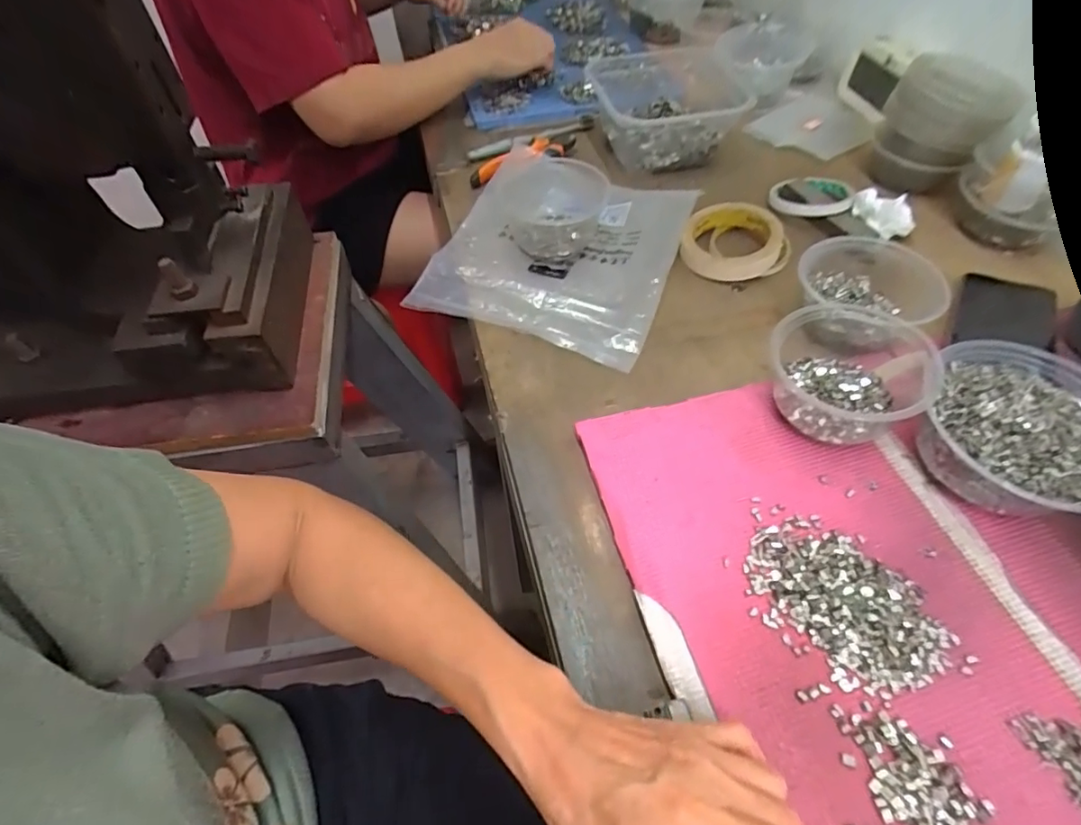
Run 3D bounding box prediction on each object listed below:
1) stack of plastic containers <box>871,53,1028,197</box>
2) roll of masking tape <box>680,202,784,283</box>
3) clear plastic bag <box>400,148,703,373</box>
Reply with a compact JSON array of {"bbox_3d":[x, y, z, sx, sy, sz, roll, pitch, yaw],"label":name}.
[{"bbox_3d":[0.449,-0.328,0.611,0.115,0.088,0.140,28,61,22],"label":"stack of plastic containers"},{"bbox_3d":[0.199,-0.182,0.568,0.093,0.028,0.093,-2,54,3],"label":"roll of masking tape"},{"bbox_3d":[0.019,-0.183,0.573,0.233,0.045,0.256,17,58,16],"label":"clear plastic bag"}]

